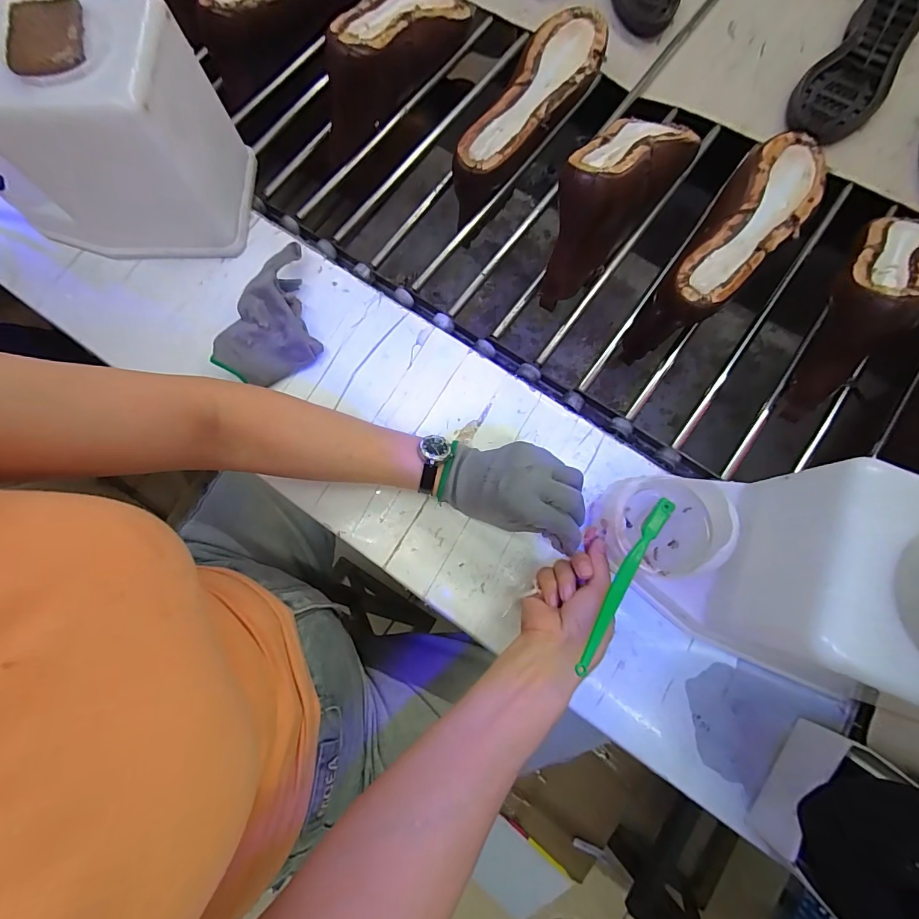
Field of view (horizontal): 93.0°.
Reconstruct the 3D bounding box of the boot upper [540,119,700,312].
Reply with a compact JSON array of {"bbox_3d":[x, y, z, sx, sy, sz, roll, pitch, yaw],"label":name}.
[{"bbox_3d":[0.165,-0.296,0.472,0.081,0.113,0.251,39,81,9],"label":"boot upper"}]

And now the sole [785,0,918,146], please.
[{"bbox_3d":[0.519,-0.511,0.555,0.093,0.029,0.258,38,81,9],"label":"sole"}]

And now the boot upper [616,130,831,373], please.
[{"bbox_3d":[0.302,-0.232,0.510,0.083,0.143,0.260,39,81,9],"label":"boot upper"}]

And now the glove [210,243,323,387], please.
[{"bbox_3d":[-0.196,-0.151,0.444,0.092,0.042,0.136,-10,77,-1],"label":"glove"}]

